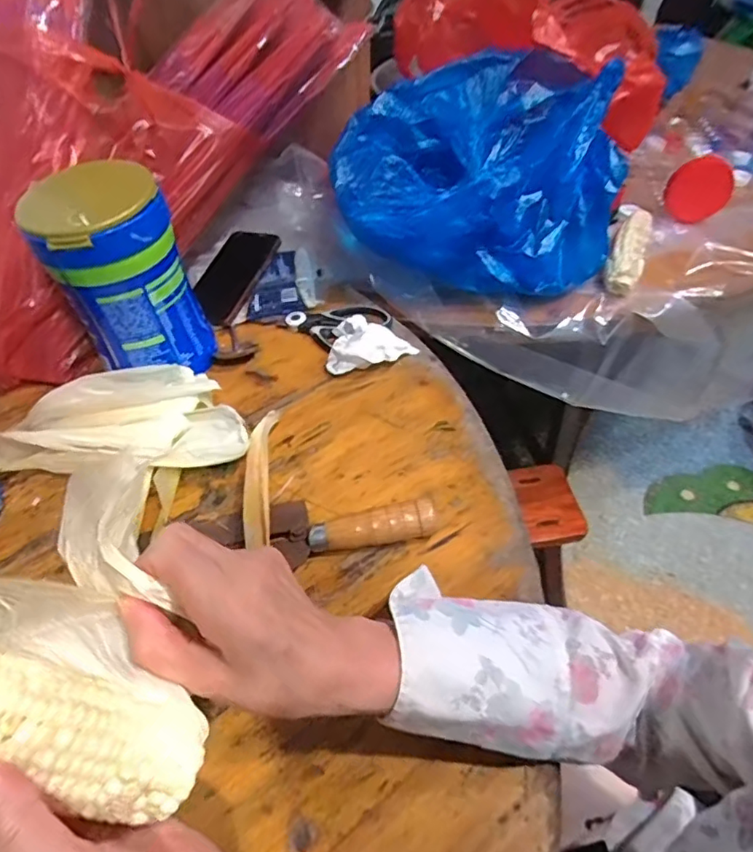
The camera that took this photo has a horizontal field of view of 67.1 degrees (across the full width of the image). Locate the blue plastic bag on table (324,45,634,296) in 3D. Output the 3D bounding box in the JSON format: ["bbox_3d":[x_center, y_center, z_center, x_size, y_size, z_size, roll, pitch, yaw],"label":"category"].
[{"bbox_3d":[0.117,-0.281,0.676,0.309,0.229,0.162,-6,48,0],"label":"blue plastic bag on table"}]

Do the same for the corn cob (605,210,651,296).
[{"bbox_3d":[0.325,-0.228,0.732,0.041,0.042,0.134,16,52,19],"label":"corn cob"}]

